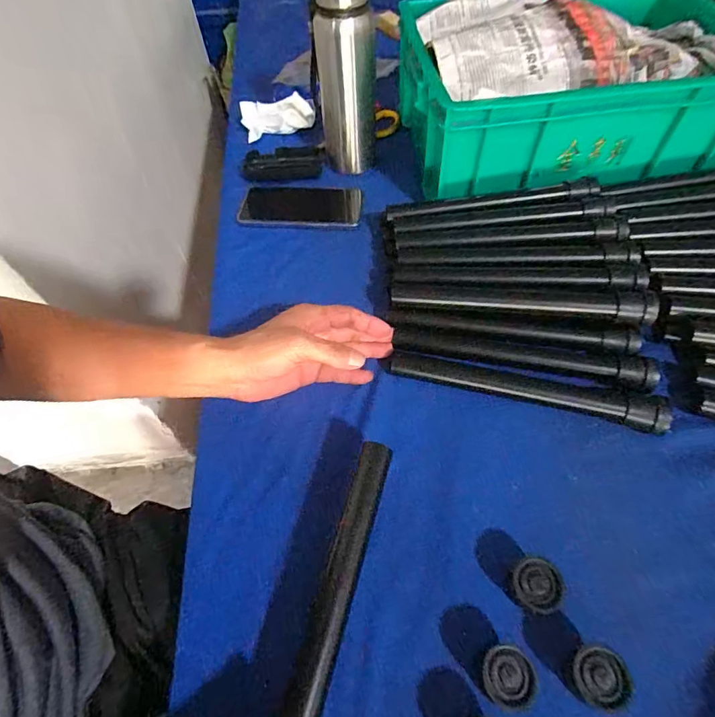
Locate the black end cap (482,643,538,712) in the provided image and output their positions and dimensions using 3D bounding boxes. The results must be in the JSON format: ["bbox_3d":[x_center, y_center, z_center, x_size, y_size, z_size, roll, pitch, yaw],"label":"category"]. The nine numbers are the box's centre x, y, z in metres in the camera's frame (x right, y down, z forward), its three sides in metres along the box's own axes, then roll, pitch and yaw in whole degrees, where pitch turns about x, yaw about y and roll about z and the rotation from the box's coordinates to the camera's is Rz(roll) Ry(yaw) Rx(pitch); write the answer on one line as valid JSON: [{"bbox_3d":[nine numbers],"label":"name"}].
[{"bbox_3d":[0.097,0.209,0.288,0.032,0.030,0.033,-2,57,2],"label":"black end cap"}]

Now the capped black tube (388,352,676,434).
[{"bbox_3d":[0.151,0.027,0.413,0.251,0.028,0.032,12,58,11],"label":"capped black tube"}]

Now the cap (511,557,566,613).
[{"bbox_3d":[0.129,0.167,0.318,0.033,0.033,0.034,-2,57,2],"label":"cap"}]

